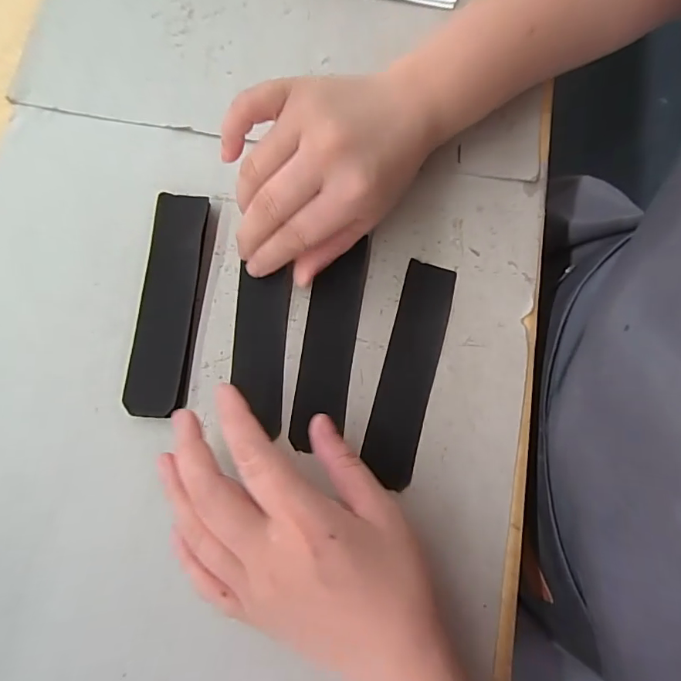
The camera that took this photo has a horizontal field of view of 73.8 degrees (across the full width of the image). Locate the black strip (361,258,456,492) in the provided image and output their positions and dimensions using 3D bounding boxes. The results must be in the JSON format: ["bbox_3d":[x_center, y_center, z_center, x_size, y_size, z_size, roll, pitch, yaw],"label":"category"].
[{"bbox_3d":[0.043,0.017,0.278,0.032,0.004,0.136,15,78,1],"label":"black strip"}]

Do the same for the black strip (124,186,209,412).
[{"bbox_3d":[-0.108,-0.025,0.282,0.035,0.005,0.140,4,78,-1],"label":"black strip"}]

